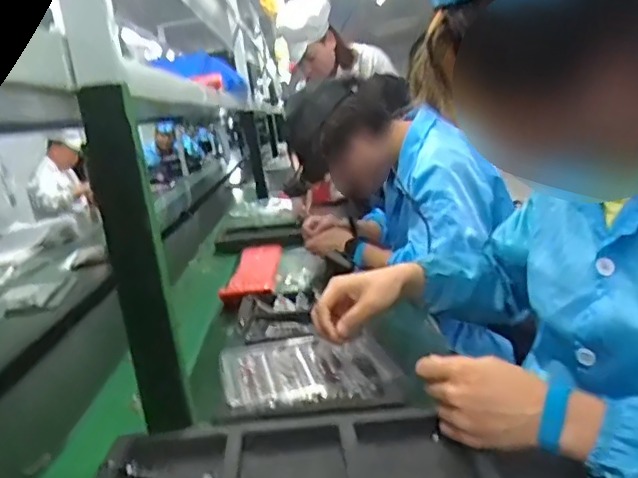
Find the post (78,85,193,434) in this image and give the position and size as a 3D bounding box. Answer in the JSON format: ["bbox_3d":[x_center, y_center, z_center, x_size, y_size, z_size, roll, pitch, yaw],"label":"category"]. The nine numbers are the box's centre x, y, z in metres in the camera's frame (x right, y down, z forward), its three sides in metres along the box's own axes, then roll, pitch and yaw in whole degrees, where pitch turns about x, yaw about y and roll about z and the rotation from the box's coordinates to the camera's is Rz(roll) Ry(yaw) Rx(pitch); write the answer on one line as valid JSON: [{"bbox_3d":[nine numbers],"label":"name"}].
[{"bbox_3d":[-0.187,0.028,0.620,0.049,0.353,0.029,-12,14,-18],"label":"post"}]

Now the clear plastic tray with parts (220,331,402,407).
[{"bbox_3d":[-0.019,0.172,0.809,0.219,0.024,0.177,-9,13,-5],"label":"clear plastic tray with parts"}]

